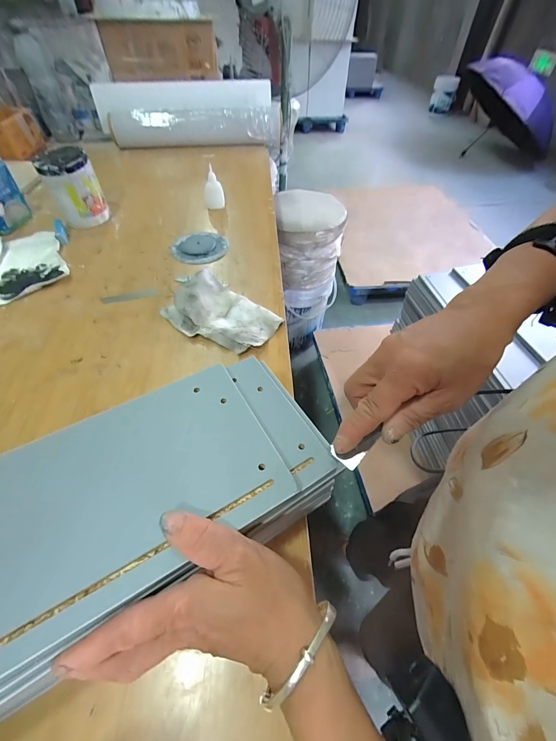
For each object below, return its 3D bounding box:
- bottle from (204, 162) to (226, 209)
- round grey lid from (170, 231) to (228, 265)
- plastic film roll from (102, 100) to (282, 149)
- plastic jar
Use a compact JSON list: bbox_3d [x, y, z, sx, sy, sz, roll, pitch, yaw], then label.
[{"bbox_3d":[-0.151,-0.426,0.727,0.046,0.090,0.022,-7,53,-6],"label":"bottle"},{"bbox_3d":[-0.163,-0.261,0.656,0.114,0.007,0.108,0,52,-1],"label":"round grey lid"},{"bbox_3d":[-0.255,-0.779,0.994,0.527,0.090,0.114,-3,52,-3],"label":"plastic film roll"},{"bbox_3d":[-0.437,-0.393,0.675,0.100,0.124,0.097,-23,56,-18],"label":"plastic jar"}]

